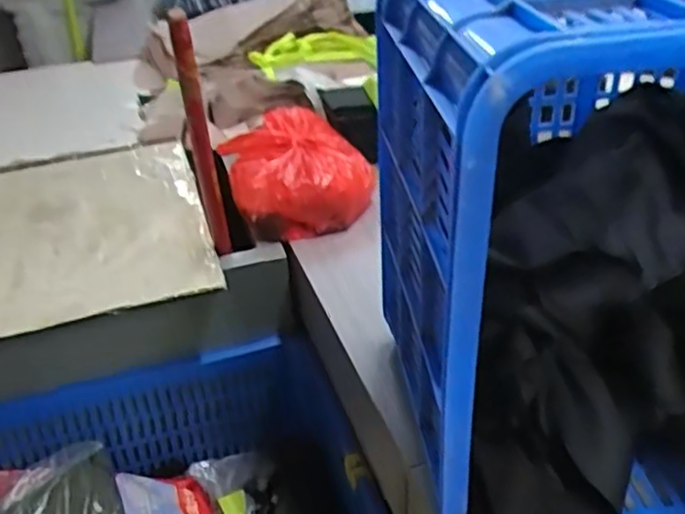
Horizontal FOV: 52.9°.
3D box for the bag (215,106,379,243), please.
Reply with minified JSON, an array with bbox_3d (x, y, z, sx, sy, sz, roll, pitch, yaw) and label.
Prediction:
[{"bbox_3d":[-0.063,-0.126,1.010,0.207,0.111,0.199,-10,35,-9],"label":"bag"}]

